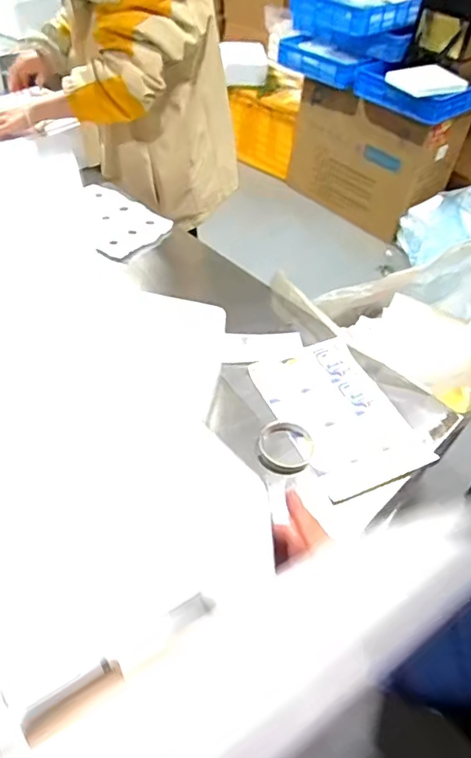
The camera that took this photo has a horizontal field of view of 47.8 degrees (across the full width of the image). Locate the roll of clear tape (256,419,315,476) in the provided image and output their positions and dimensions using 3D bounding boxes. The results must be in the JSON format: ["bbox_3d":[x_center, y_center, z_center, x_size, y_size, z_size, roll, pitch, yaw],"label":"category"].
[{"bbox_3d":[0.076,0.104,0.823,0.088,0.019,0.094,34,55,23],"label":"roll of clear tape"}]

